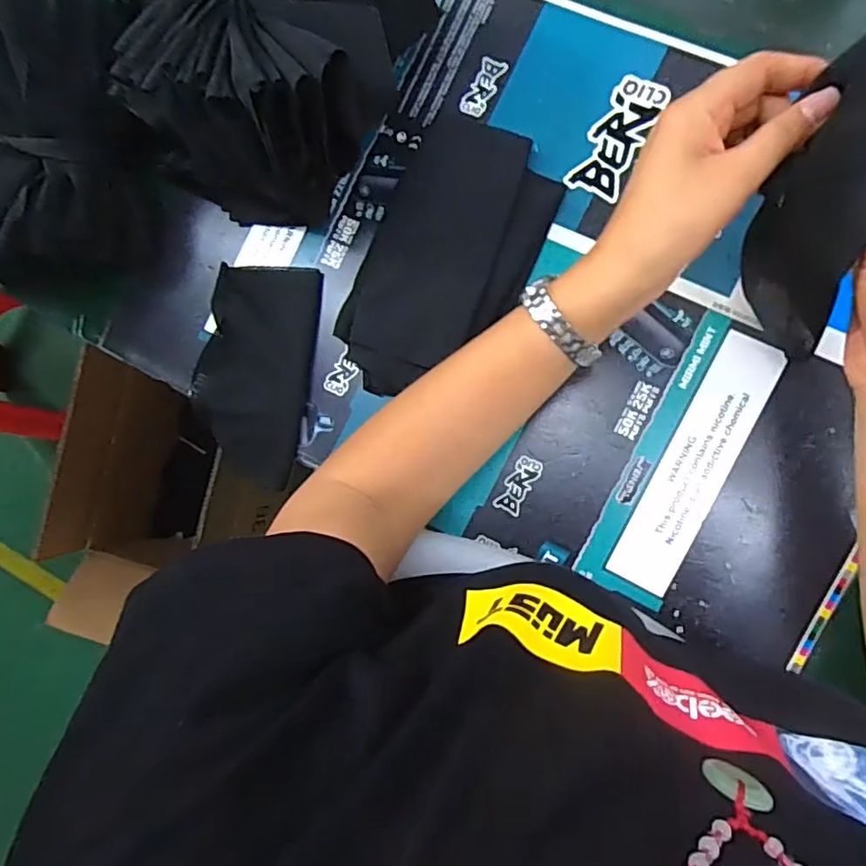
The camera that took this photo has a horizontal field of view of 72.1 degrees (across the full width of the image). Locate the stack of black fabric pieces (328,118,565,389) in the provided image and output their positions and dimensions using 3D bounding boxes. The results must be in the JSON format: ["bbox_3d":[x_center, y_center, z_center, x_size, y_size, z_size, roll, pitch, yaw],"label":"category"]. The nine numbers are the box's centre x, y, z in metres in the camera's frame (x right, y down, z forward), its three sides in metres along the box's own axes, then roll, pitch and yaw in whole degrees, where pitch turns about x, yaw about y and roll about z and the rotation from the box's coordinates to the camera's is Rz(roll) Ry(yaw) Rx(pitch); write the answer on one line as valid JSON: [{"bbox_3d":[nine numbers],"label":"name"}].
[{"bbox_3d":[0.007,-0.122,0.421,0.115,0.034,0.195,24,94,9],"label":"stack of black fabric pieces"}]

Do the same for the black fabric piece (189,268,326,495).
[{"bbox_3d":[-0.138,-0.044,0.456,0.089,0.016,0.166,6,91,10],"label":"black fabric piece"}]

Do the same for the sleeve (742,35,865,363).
[{"bbox_3d":[0.202,-0.111,0.301,0.042,0.159,0.068,5,53,10],"label":"sleeve"}]

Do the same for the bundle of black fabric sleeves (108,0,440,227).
[{"bbox_3d":[-0.113,-0.256,0.398,0.192,0.133,0.198,0,90,10],"label":"bundle of black fabric sleeves"}]

